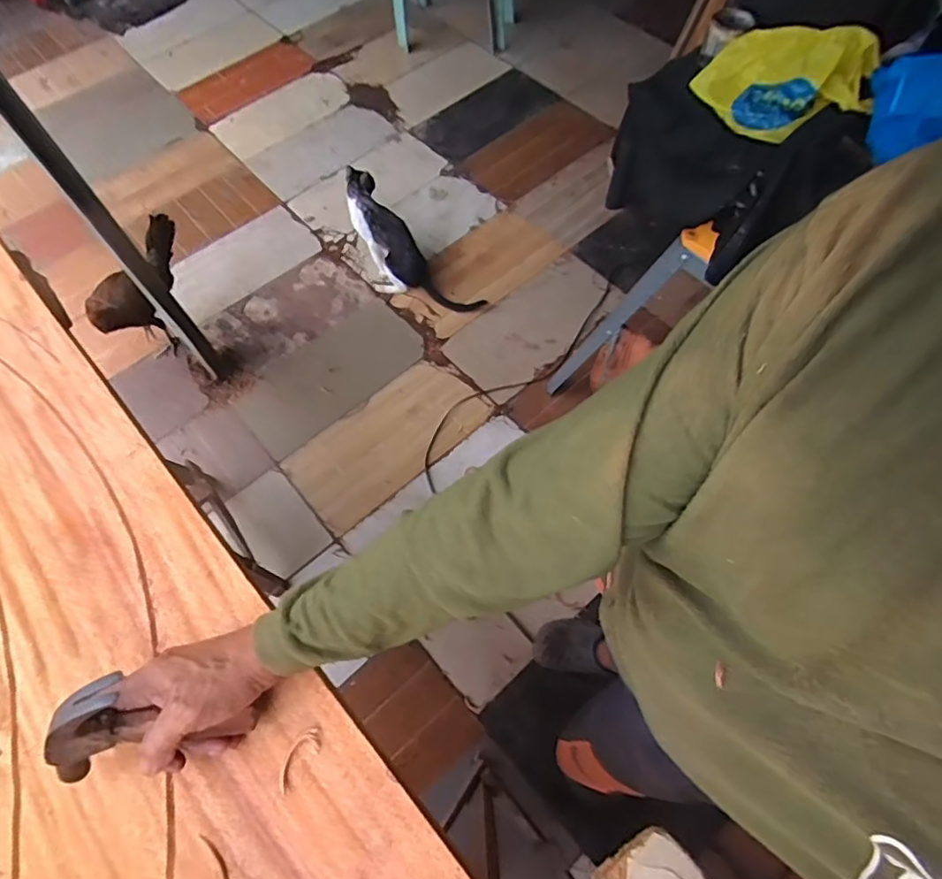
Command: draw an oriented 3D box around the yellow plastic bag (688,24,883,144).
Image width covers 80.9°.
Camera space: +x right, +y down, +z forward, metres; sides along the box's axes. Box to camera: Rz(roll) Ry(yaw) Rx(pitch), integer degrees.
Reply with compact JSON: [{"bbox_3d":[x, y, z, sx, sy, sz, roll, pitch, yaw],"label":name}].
[{"bbox_3d":[0.456,-0.528,0.813,0.242,0.104,0.132,27,67,15],"label":"yellow plastic bag"}]

